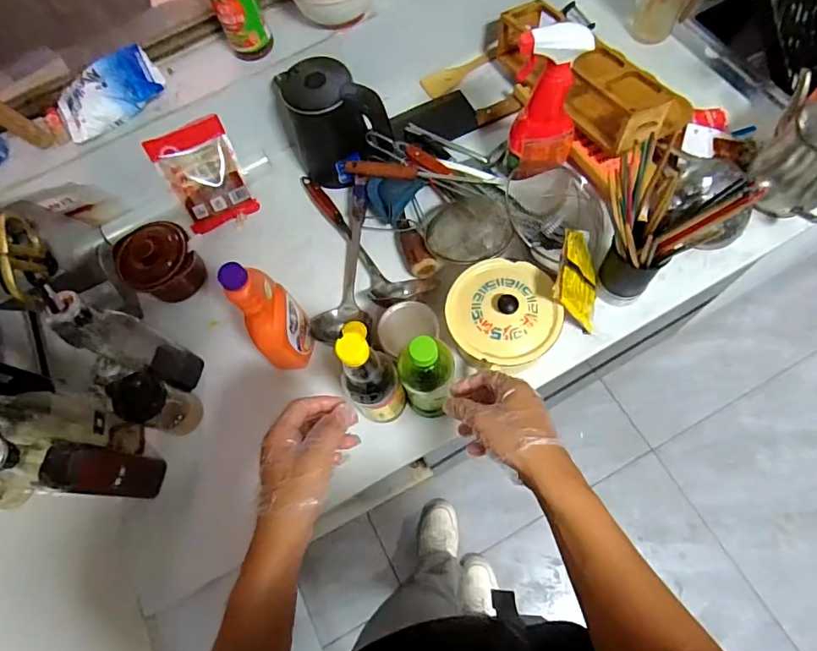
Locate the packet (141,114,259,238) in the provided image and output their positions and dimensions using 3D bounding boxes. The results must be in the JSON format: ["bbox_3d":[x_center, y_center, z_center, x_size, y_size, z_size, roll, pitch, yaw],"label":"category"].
[{"bbox_3d":[-0.333,-0.244,0.811,0.116,0.025,0.155,-27,113,-12],"label":"packet"}]

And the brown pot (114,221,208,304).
[{"bbox_3d":[-0.387,-0.100,0.770,0.107,0.095,0.099,-2,68,5],"label":"brown pot"}]

